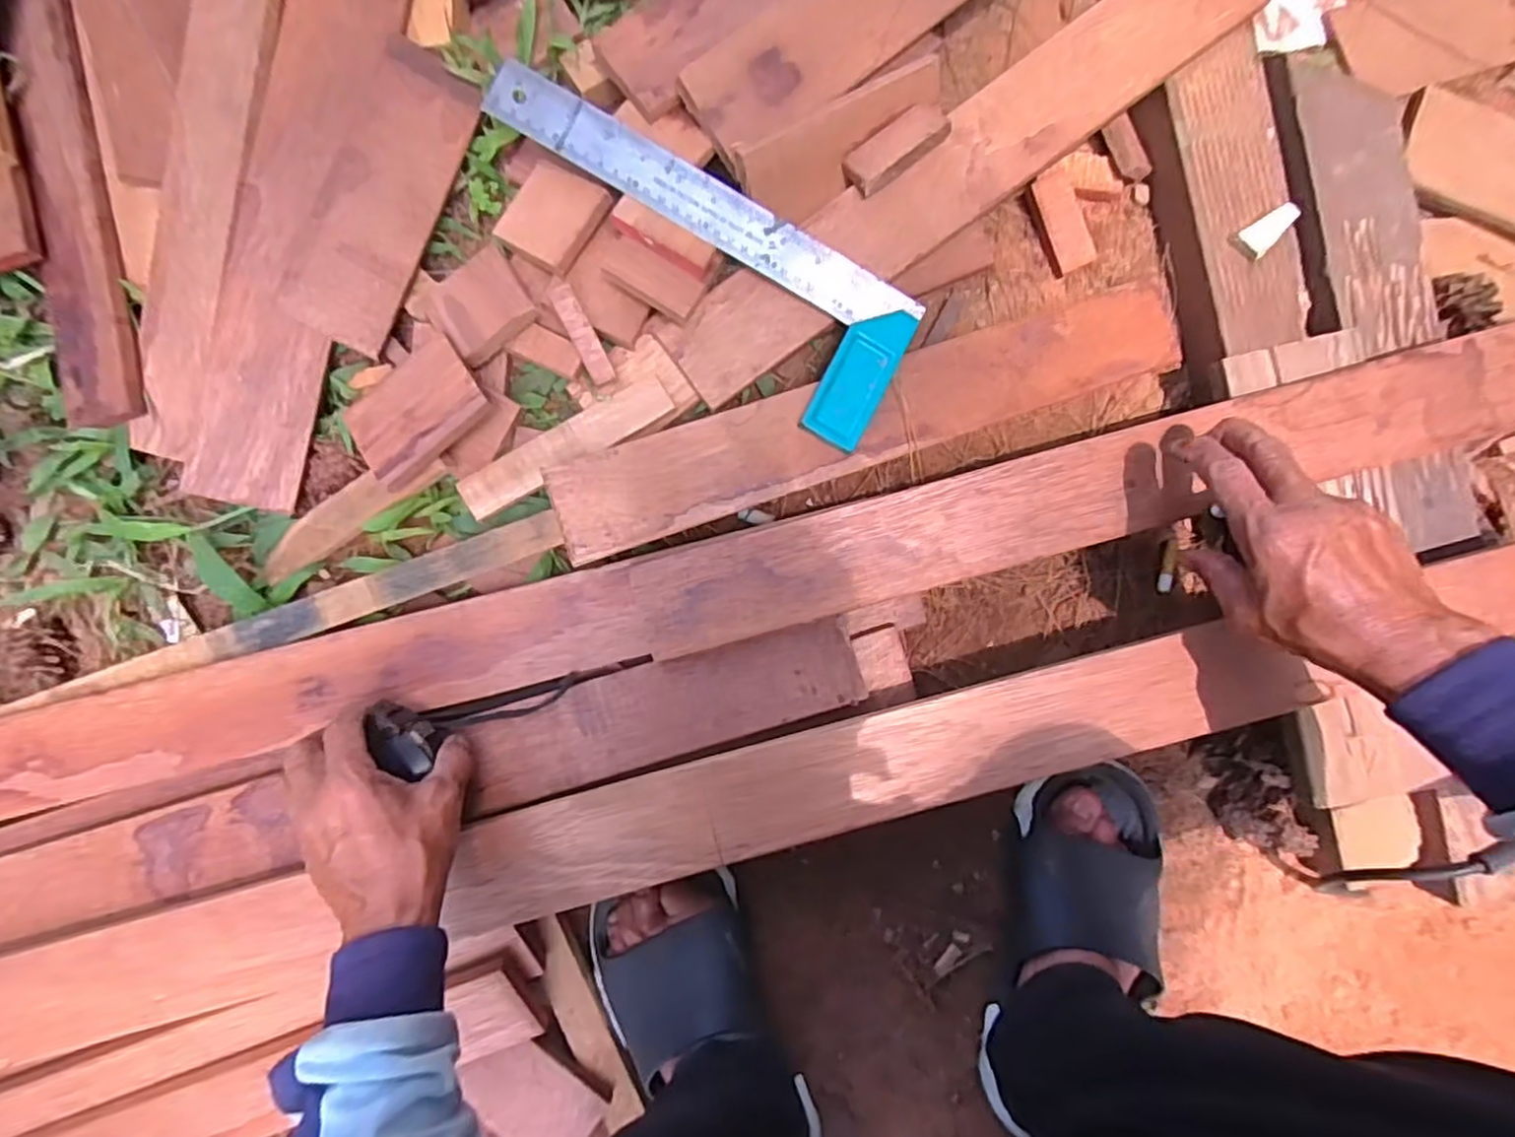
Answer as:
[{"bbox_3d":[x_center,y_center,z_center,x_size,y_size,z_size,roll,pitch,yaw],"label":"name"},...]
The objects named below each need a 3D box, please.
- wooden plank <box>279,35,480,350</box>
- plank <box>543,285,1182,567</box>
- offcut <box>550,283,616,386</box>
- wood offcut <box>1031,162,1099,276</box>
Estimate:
[{"bbox_3d":[-0.247,-0.245,0.444,0.063,0.013,0.192,23,91,-2],"label":"wooden plank"},{"bbox_3d":[0.084,-0.107,0.456,0.445,0.016,0.063,-19,92,-1],"label":"plank"},{"bbox_3d":[-0.115,-0.153,0.445,0.016,0.005,0.065,-27,104,-4],"label":"offcut"},{"bbox_3d":[0.215,-0.245,0.475,0.026,0.010,0.070,-32,108,-3],"label":"wood offcut"}]

